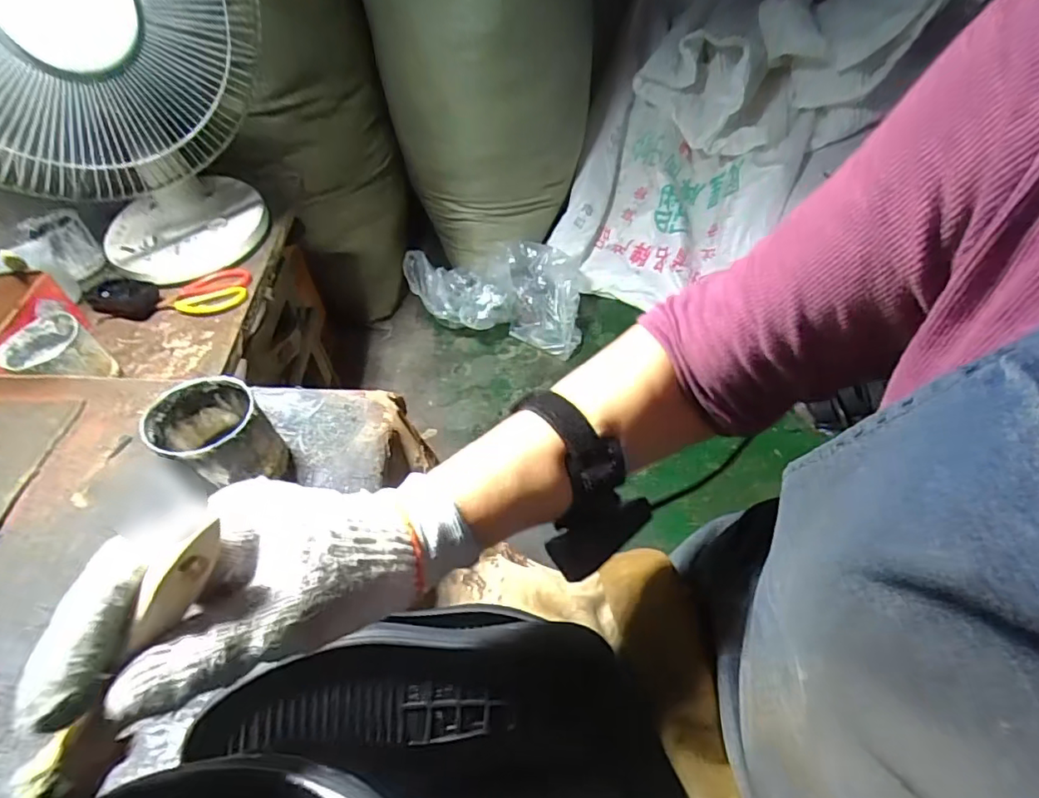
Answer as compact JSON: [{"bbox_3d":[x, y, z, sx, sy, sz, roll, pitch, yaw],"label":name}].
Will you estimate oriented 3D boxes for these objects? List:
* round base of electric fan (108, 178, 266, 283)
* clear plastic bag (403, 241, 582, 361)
[{"bbox_3d":[-0.525,-0.272,0.887,0.218,0.052,0.242,29,59,28],"label":"round base of electric fan"},{"bbox_3d":[-0.062,-0.258,1.394,0.436,0.174,0.257,5,51,12],"label":"clear plastic bag"}]

